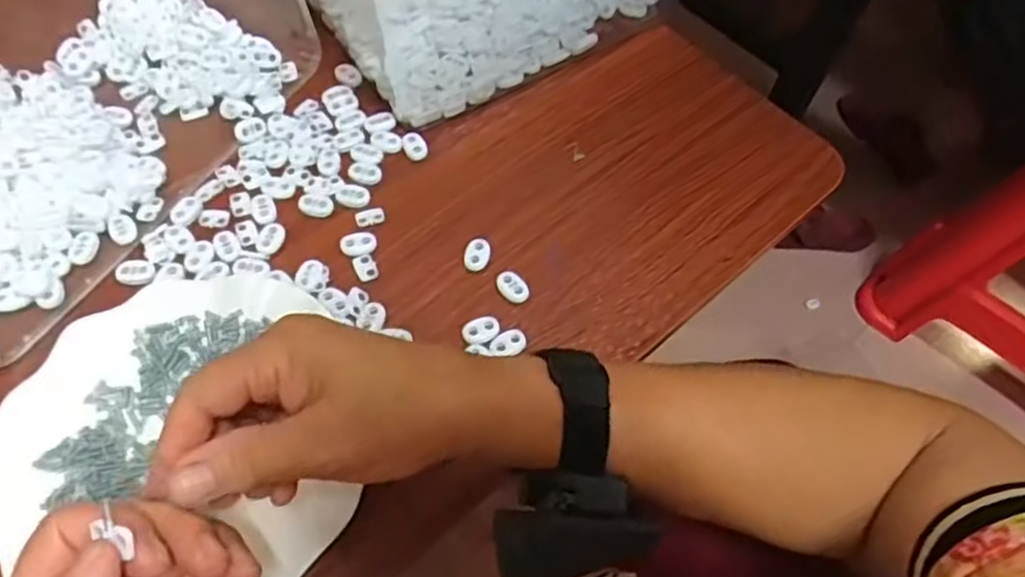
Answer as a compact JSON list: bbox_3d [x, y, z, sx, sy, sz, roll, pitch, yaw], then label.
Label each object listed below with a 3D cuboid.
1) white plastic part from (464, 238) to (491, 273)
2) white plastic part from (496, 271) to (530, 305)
[{"bbox_3d":[-0.022,-0.021,0.439,0.015,0.006,0.022,14,60,3],"label":"white plastic part"},{"bbox_3d":[0.000,-0.001,0.429,0.023,0.006,0.015,40,65,17],"label":"white plastic part"}]

